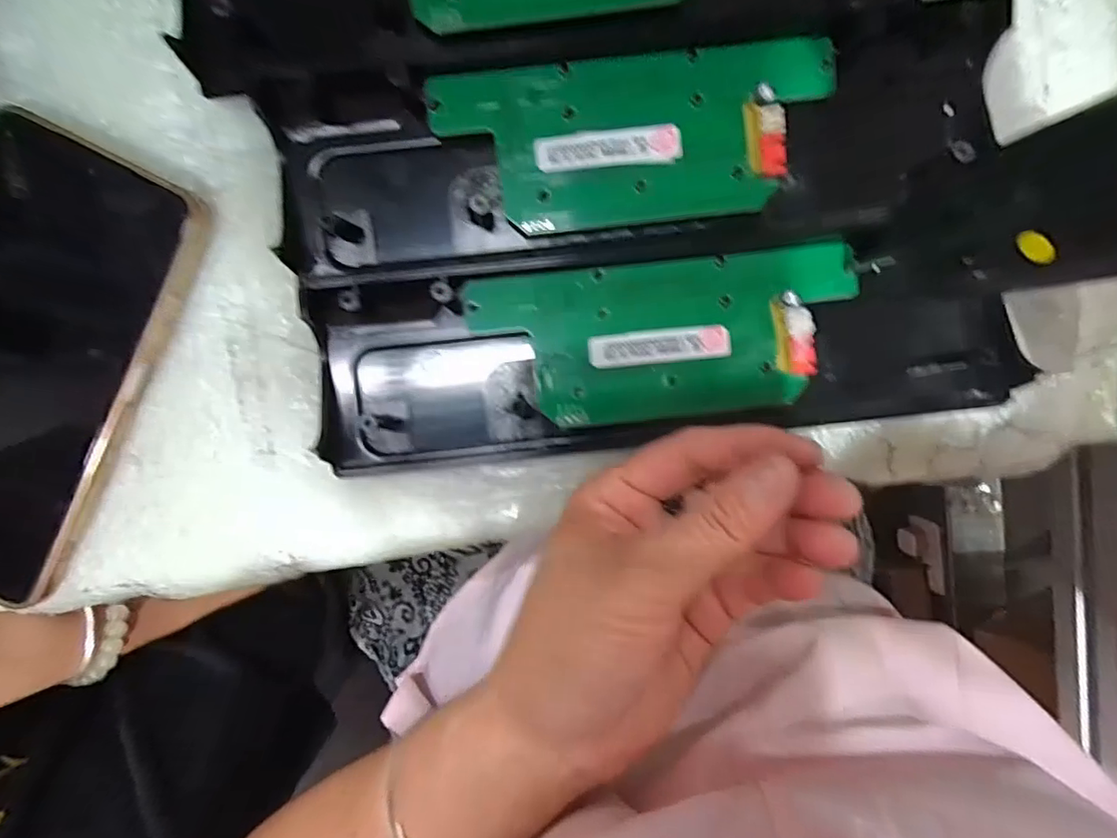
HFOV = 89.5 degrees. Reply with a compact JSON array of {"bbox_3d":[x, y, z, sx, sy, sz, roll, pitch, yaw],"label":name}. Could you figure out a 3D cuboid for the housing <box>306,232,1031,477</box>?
[{"bbox_3d":[0.038,-0.025,0.202,0.242,0.016,0.066,-6,93,1],"label":"housing"}]

